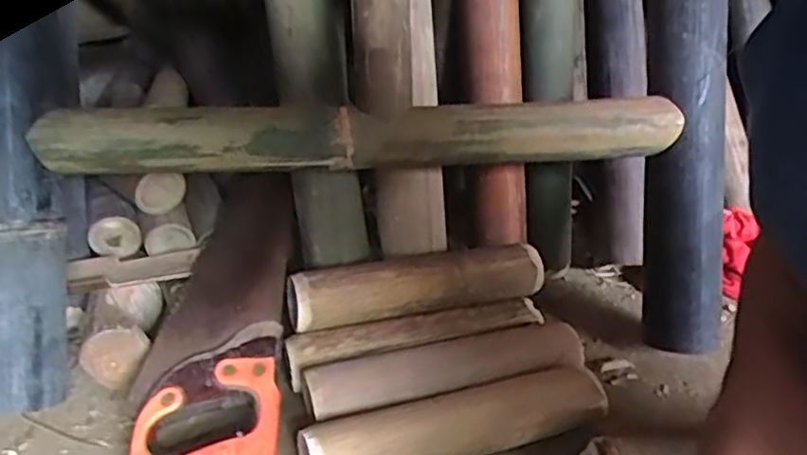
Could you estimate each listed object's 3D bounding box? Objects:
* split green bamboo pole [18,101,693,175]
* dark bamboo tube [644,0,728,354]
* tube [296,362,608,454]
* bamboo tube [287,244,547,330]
[{"bbox_3d":[-0.020,-0.088,0.649,0.602,0.060,0.047,-3,26,-10],"label":"split green bamboo pole"},{"bbox_3d":[0.289,-0.123,0.696,0.078,0.493,0.060,-1,5,-4],"label":"dark bamboo tube"},{"bbox_3d":[0.046,0.173,0.583,0.265,0.052,0.053,-8,27,-18],"label":"tube"},{"bbox_3d":[0.014,0.057,0.691,0.258,0.061,0.048,-7,27,-16],"label":"bamboo tube"}]

